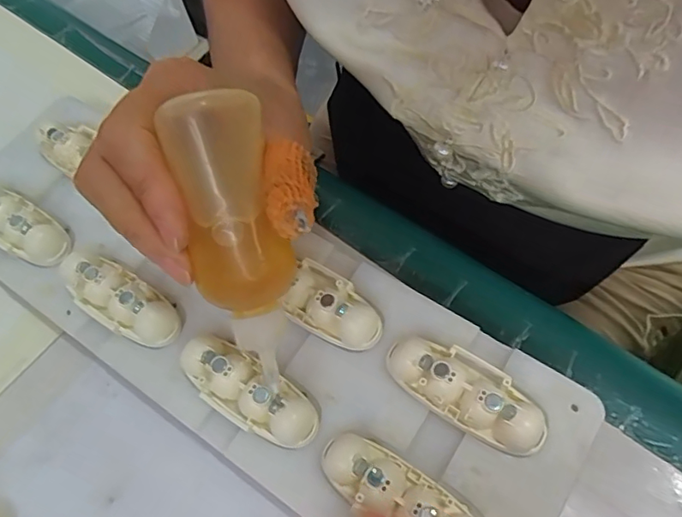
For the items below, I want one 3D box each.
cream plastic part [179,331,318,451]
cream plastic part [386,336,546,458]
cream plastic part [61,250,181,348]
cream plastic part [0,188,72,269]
[{"bbox_3d":[-0.037,0.051,0.215,0.060,0.021,0.024,32,70,20],"label":"cream plastic part"},{"bbox_3d":[0.048,0.050,0.211,0.062,0.015,0.025,29,69,19],"label":"cream plastic part"},{"bbox_3d":[-0.098,0.018,0.242,0.060,0.016,0.024,30,70,19],"label":"cream plastic part"},{"bbox_3d":[-0.155,-0.016,0.265,0.056,0.018,0.024,28,69,19],"label":"cream plastic part"}]

